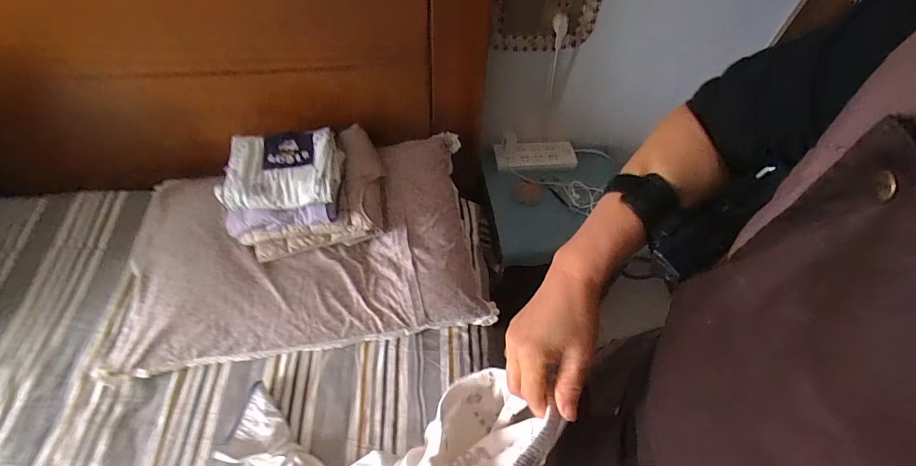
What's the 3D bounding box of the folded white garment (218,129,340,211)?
[{"bbox_3d":[-0.345,-0.132,0.779,0.225,0.055,0.171,-2,55,-5],"label":"folded white garment"}]

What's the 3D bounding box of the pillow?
[{"bbox_3d":[-0.314,0.022,0.839,0.705,0.128,0.419,-7,56,-9],"label":"pillow"}]

